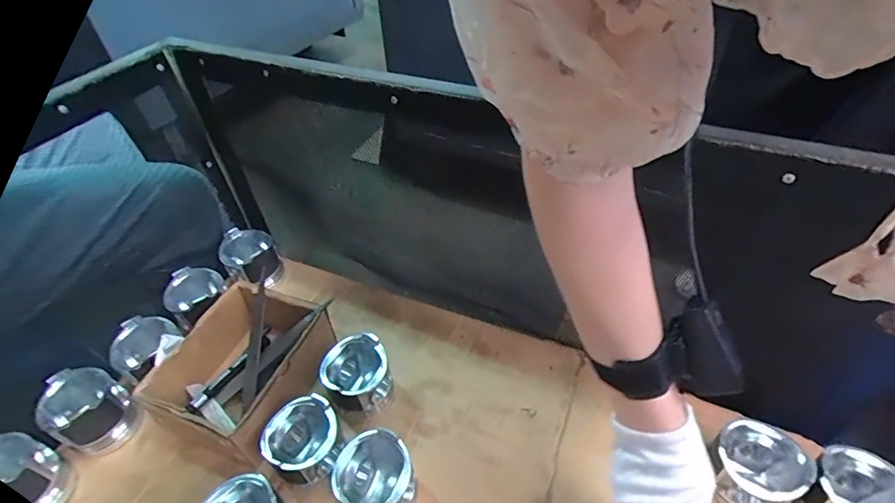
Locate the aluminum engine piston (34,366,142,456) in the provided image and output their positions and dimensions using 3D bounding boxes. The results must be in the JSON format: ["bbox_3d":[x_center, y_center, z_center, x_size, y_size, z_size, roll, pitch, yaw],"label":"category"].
[{"bbox_3d":[-0.441,0.200,0.586,0.083,0.093,0.079,-2,44,2],"label":"aluminum engine piston"}]

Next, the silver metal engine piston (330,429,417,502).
[{"bbox_3d":[-0.078,0.257,0.524,0.080,0.077,0.081,-2,44,2],"label":"silver metal engine piston"}]

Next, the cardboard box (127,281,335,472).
[{"bbox_3d":[-0.263,0.150,0.623,0.151,0.110,0.194,13,46,16],"label":"cardboard box"}]

